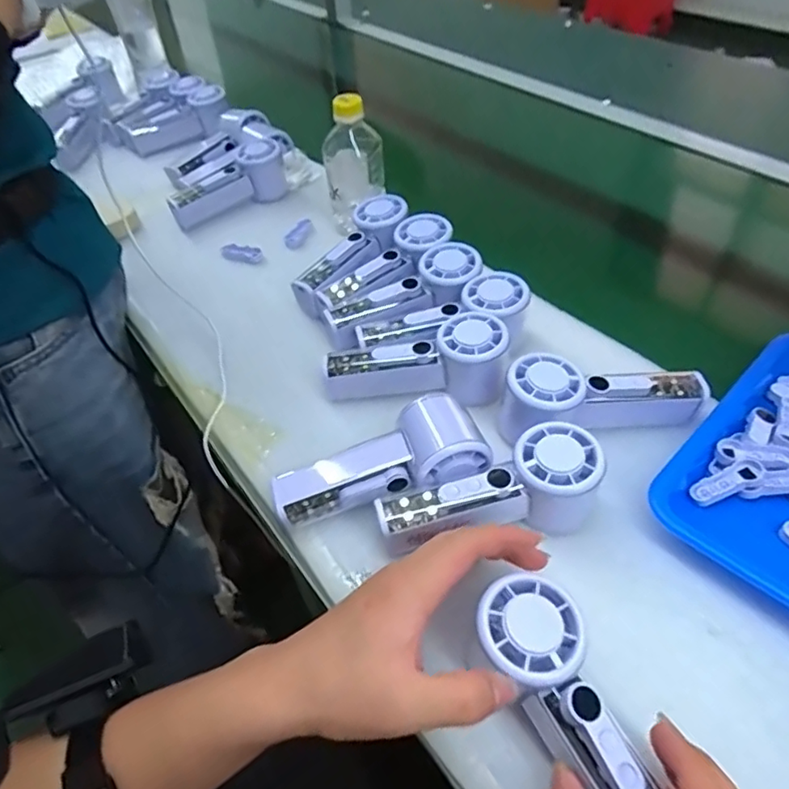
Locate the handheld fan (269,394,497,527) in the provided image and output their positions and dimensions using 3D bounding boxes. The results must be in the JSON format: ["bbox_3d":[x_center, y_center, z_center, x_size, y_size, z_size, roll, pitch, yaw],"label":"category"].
[{"bbox_3d":[-0.012,0.049,0.404,0.146,0.048,0.063,-16,48,-10],"label":"handheld fan"}]

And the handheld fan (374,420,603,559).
[{"bbox_3d":[0.065,0.072,0.383,0.147,0.055,0.053,-18,49,-12],"label":"handheld fan"}]

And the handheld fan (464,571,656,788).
[{"bbox_3d":[0.088,0.164,0.290,0.060,0.037,0.141,-22,63,-16],"label":"handheld fan"}]

